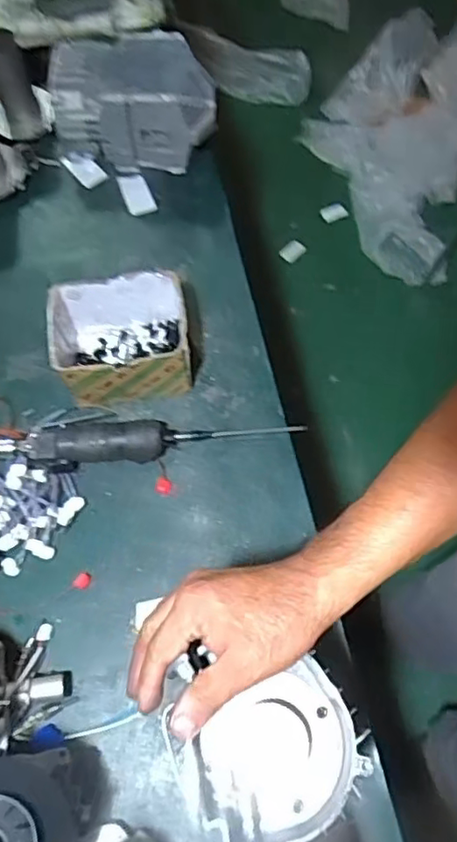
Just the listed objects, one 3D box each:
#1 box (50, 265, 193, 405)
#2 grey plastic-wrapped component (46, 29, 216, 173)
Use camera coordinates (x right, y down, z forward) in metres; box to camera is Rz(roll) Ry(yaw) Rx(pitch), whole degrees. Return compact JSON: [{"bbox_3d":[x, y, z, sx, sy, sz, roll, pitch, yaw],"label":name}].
[{"bbox_3d":[-0.119,-0.090,0.704,0.147,0.097,0.120,-6,66,-2],"label":"box"},{"bbox_3d":[-0.121,-0.415,0.824,0.207,0.128,0.118,8,66,5],"label":"grey plastic-wrapped component"}]

